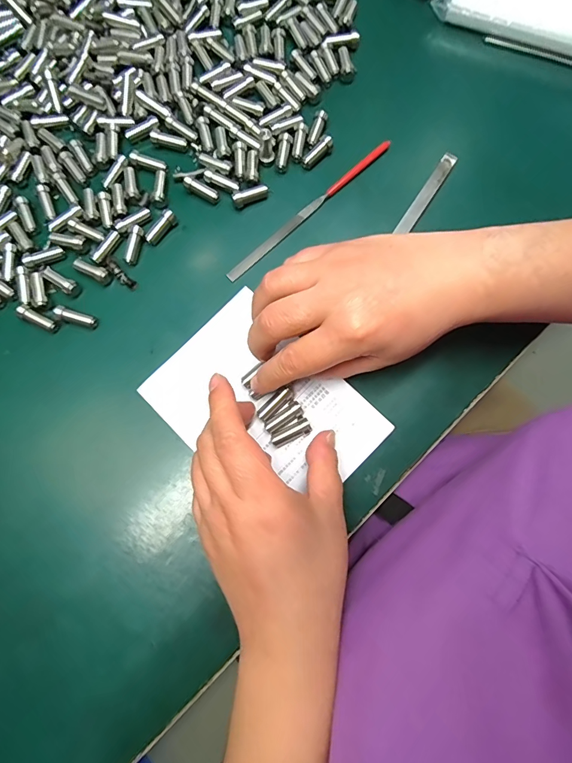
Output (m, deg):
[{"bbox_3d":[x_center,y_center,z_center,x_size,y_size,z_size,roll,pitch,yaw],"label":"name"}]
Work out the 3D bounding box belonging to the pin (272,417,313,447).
[{"bbox_3d":[0.003,0.033,0.257,0.026,0.009,0.010,-26,81,-5],"label":"pin"}]

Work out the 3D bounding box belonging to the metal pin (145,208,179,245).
[{"bbox_3d":[-0.090,-0.112,0.286,0.008,0.008,0.029,41,82,6],"label":"metal pin"}]

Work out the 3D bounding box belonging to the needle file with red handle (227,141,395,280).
[{"bbox_3d":[0.018,-0.128,0.294,0.159,0.005,0.008,-42,83,-8],"label":"needle file with red handle"}]

